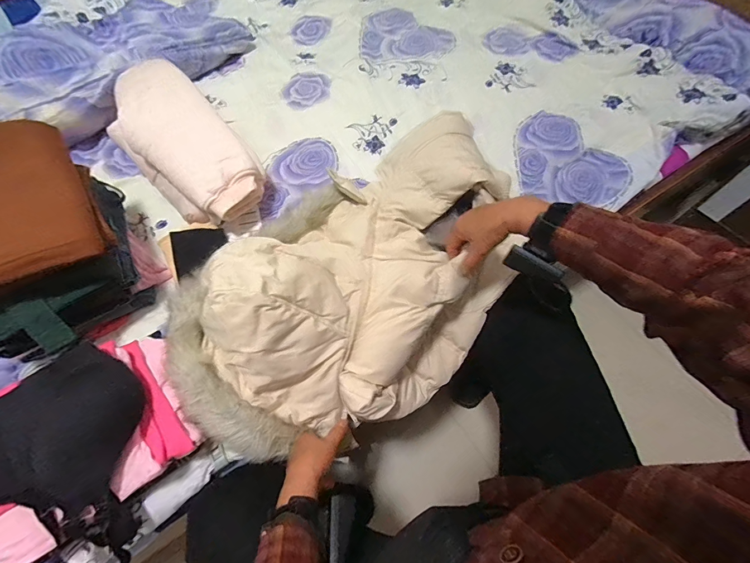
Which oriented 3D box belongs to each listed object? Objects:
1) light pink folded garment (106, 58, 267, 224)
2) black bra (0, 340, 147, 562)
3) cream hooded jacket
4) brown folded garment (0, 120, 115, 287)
[{"bbox_3d":[-0.341,-0.237,0.631,0.161,0.153,0.305,-42,69,-18],"label":"light pink folded garment"},{"bbox_3d":[-0.361,0.226,0.429,0.162,0.127,0.254,-29,66,-13],"label":"black bra"},{"bbox_3d":[-0.019,0.019,0.536,0.543,0.212,0.359,-35,68,-15],"label":"cream hooded jacket"},{"bbox_3d":[-0.472,-0.105,0.439,0.178,0.027,0.209,-25,89,-36],"label":"brown folded garment"}]

